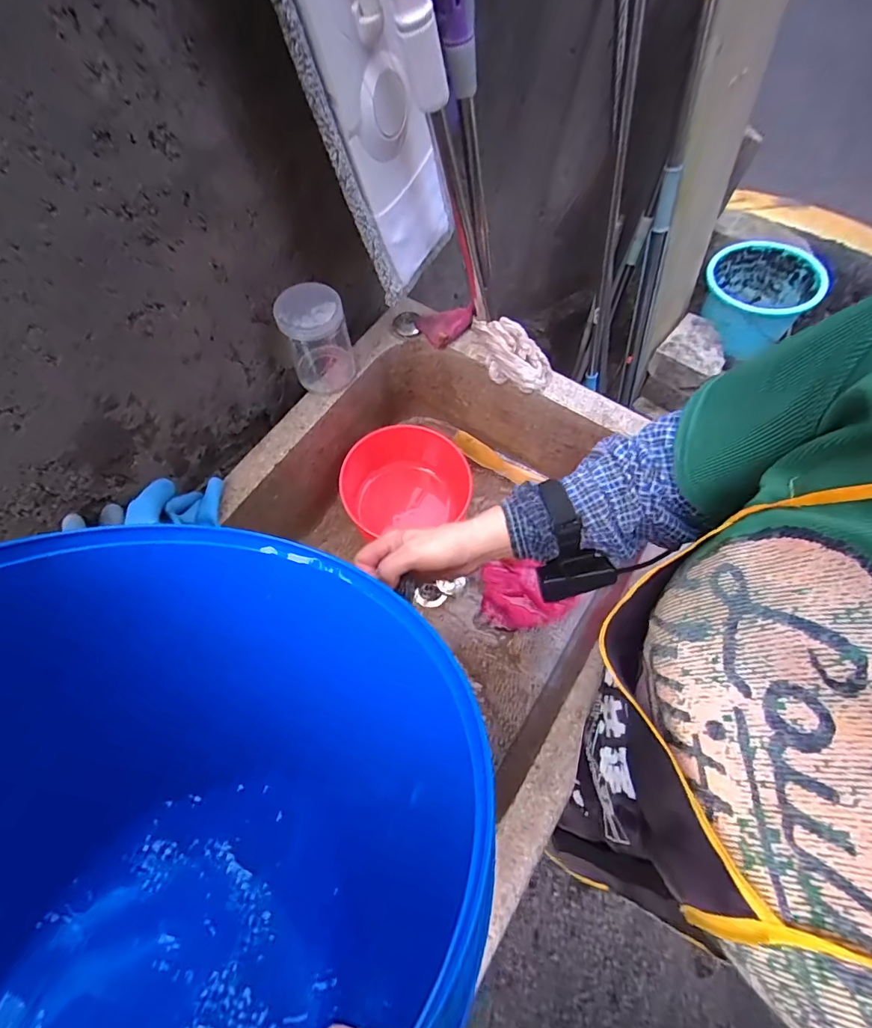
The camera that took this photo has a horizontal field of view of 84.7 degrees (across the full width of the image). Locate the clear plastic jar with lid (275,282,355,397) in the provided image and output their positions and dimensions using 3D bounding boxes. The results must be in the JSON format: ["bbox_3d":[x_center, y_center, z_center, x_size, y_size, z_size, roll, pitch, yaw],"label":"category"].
[{"bbox_3d":[-0.156,-0.231,0.638,0.082,0.123,0.068,-16,66,-7],"label":"clear plastic jar with lid"}]

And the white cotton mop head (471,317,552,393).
[{"bbox_3d":[0.101,-0.237,0.692,0.147,0.057,0.056,37,71,16],"label":"white cotton mop head"}]

